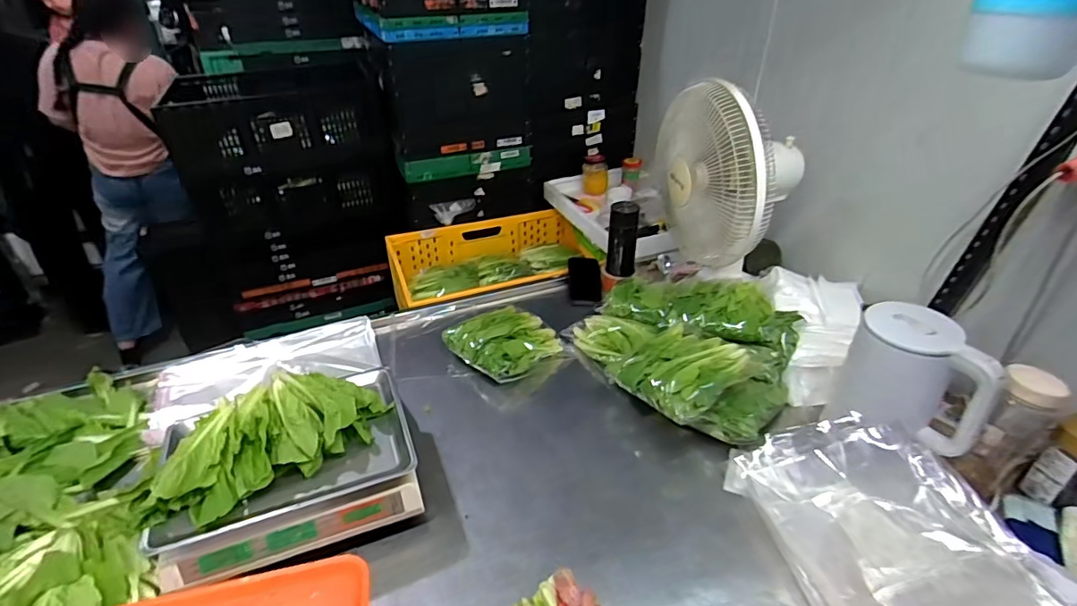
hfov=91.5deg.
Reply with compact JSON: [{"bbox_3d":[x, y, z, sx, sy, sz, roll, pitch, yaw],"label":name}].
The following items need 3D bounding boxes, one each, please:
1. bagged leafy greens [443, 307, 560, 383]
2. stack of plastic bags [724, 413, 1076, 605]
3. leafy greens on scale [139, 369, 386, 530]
[{"bbox_3d":[-0.066,0.070,1.096,0.210,0.058,0.199,-25,41,-31],"label":"bagged leafy greens"},{"bbox_3d":[0.490,0.328,0.654,0.324,0.075,0.462,-7,35,-9],"label":"stack of plastic bags"},{"bbox_3d":[-0.394,0.180,0.758,0.308,0.062,0.180,-25,41,-31],"label":"leafy greens on scale"}]

